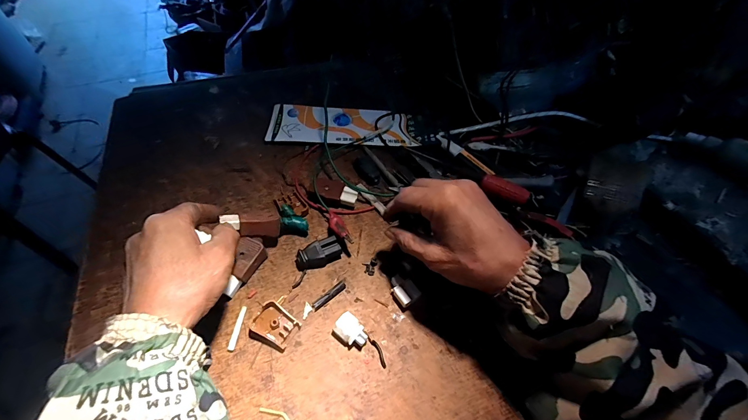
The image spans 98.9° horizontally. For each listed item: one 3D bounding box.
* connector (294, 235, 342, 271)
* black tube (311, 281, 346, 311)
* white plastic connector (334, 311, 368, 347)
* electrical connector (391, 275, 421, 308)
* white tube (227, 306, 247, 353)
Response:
[{"bbox_3d":[-0.061,0.047,0.346,0.049,0.018,0.026,-16,56,-10],"label":"connector"},{"bbox_3d":[-0.046,0.087,0.326,0.040,0.005,0.009,-36,61,-22],"label":"black tube"},{"bbox_3d":[-0.021,0.115,0.303,0.031,0.014,0.023,33,61,22],"label":"white plastic connector"},{"bbox_3d":[0.031,0.082,0.329,0.023,0.014,0.032,-26,58,-17],"label":"electrical connector"},{"bbox_3d":[-0.129,0.112,0.303,0.006,0.004,0.041,3,54,3],"label":"white tube"}]

